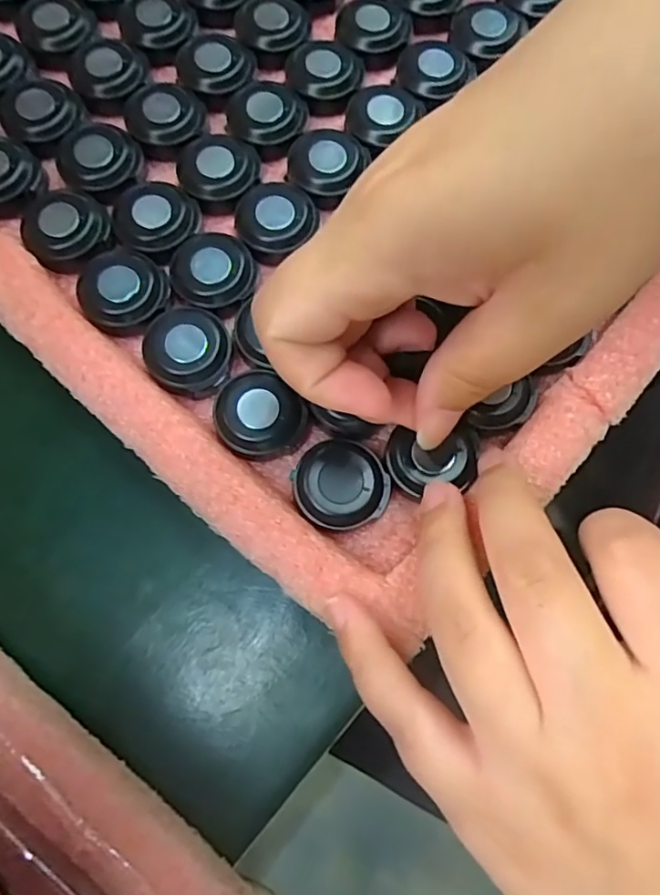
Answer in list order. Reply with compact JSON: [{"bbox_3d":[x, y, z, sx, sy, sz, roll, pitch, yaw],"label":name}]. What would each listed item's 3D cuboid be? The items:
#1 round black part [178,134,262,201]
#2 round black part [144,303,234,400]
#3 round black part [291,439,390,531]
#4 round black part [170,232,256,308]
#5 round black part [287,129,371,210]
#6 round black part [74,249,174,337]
[{"bbox_3d":[-0.041,-0.105,0.220,0.030,0.008,0.027,-11,76,-5],"label":"round black part"},{"bbox_3d":[-0.048,-0.034,0.200,0.028,0.007,0.030,0,76,-2],"label":"round black part"},{"bbox_3d":[0.004,0.012,0.189,0.030,0.007,0.028,0,76,-2],"label":"round black part"},{"bbox_3d":[-0.041,-0.063,0.207,0.028,0.007,0.027,0,76,-2],"label":"round black part"},{"bbox_3d":[-0.002,-0.107,0.223,0.028,0.010,0.030,0,76,-2],"label":"round black part"},{"bbox_3d":[-0.072,-0.055,0.205,0.031,0.010,0.027,-31,79,-9],"label":"round black part"}]

